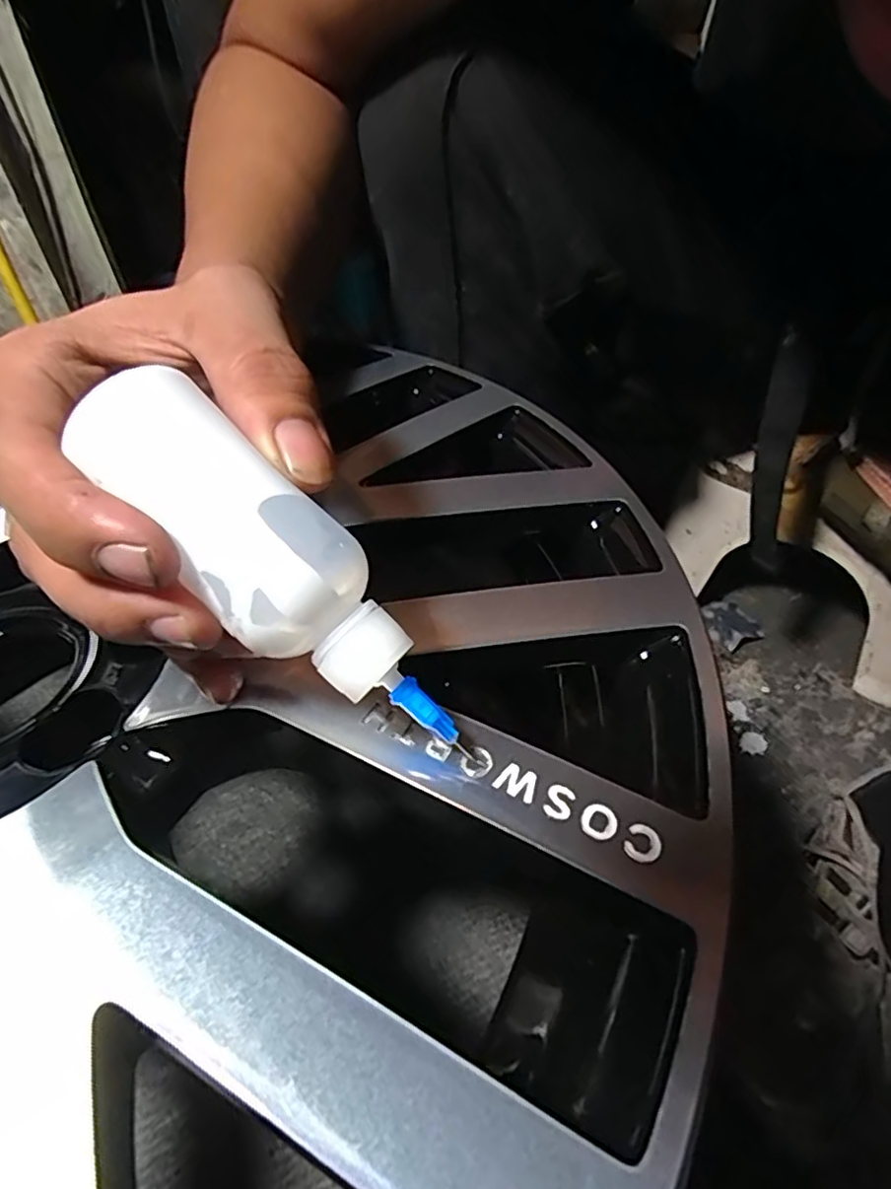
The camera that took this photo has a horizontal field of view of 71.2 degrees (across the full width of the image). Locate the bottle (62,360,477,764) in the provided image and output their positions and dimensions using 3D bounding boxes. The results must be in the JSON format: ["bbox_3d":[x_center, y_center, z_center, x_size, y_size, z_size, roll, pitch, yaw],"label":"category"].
[{"bbox_3d":[-0.035,-0.006,0.139,0.100,0.029,0.036,46,57,-4],"label":"bottle"}]

